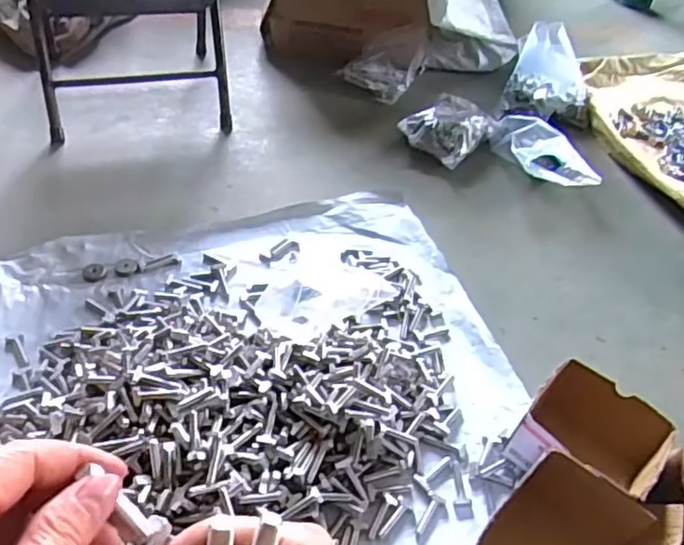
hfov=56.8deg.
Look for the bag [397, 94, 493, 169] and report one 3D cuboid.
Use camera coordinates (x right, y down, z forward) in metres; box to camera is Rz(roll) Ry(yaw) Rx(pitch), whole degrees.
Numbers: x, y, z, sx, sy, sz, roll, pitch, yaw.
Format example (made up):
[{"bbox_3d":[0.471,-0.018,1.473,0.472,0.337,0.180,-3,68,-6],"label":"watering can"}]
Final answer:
[{"bbox_3d":[0.206,-0.278,1.215,0.134,0.059,0.160,37,52,25],"label":"bag"}]

